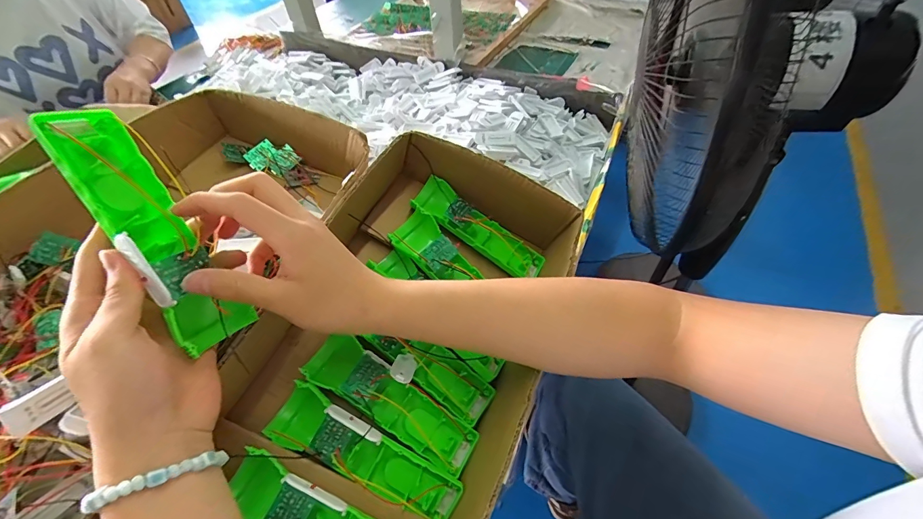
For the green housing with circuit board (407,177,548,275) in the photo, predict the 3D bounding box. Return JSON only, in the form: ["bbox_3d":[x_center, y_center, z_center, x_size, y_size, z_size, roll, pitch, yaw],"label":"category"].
[{"bbox_3d":[0.023,-0.033,0.435,0.160,0.033,0.047,35,55,-6],"label":"green housing with circuit board"}]

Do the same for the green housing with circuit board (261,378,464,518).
[{"bbox_3d":[-0.076,0.158,0.313,0.159,0.038,0.042,30,55,1],"label":"green housing with circuit board"}]

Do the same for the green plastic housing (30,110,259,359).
[{"bbox_3d":[-0.201,-0.017,0.253,0.026,0.162,0.049,-22,11,34],"label":"green plastic housing"}]

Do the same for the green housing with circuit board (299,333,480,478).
[{"bbox_3d":[-0.057,0.123,0.336,0.159,0.027,0.044,35,57,1],"label":"green housing with circuit board"}]

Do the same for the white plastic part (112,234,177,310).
[{"bbox_3d":[-0.189,0.007,0.232,0.010,0.049,0.008,-33,13,-22],"label":"white plastic part"}]

